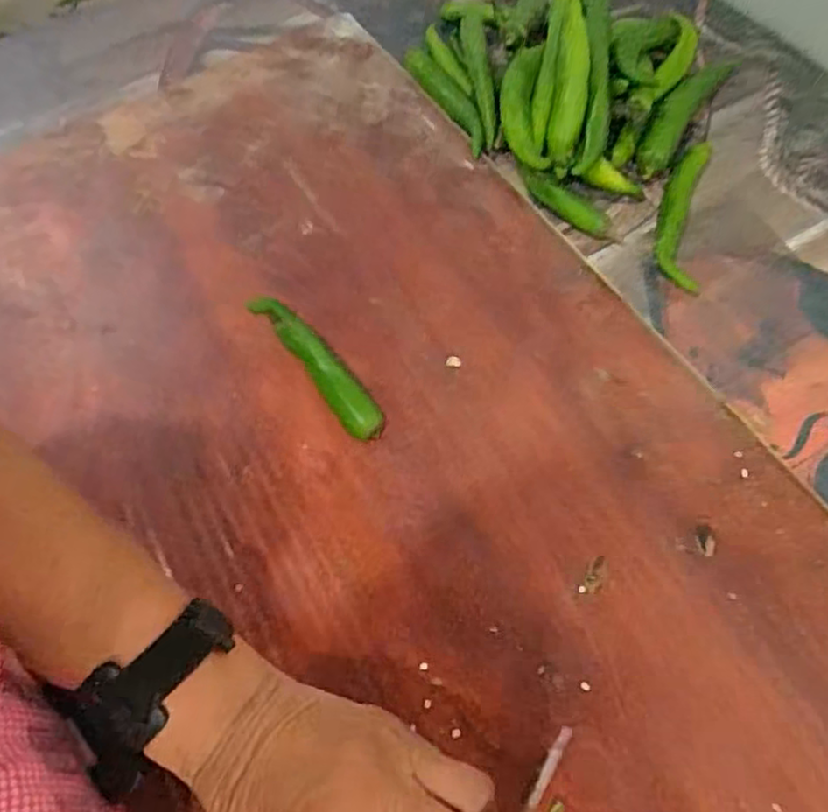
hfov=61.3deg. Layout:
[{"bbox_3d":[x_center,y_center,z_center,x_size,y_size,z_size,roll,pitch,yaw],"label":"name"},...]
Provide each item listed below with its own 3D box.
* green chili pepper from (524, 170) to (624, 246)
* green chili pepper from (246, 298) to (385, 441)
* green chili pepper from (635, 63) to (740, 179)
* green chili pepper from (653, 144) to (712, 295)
[{"bbox_3d":[0.111,-0.142,0.495,0.079,0.017,0.016,34,65,21],"label":"green chili pepper"},{"bbox_3d":[-0.058,-0.026,0.423,0.022,0.013,0.112,-37,76,-19],"label":"green chili pepper"},{"bbox_3d":[0.208,-0.231,0.535,0.024,0.026,0.154,29,63,19],"label":"green chili pepper"},{"bbox_3d":[0.187,-0.138,0.485,0.030,0.013,0.140,12,59,10],"label":"green chili pepper"}]

